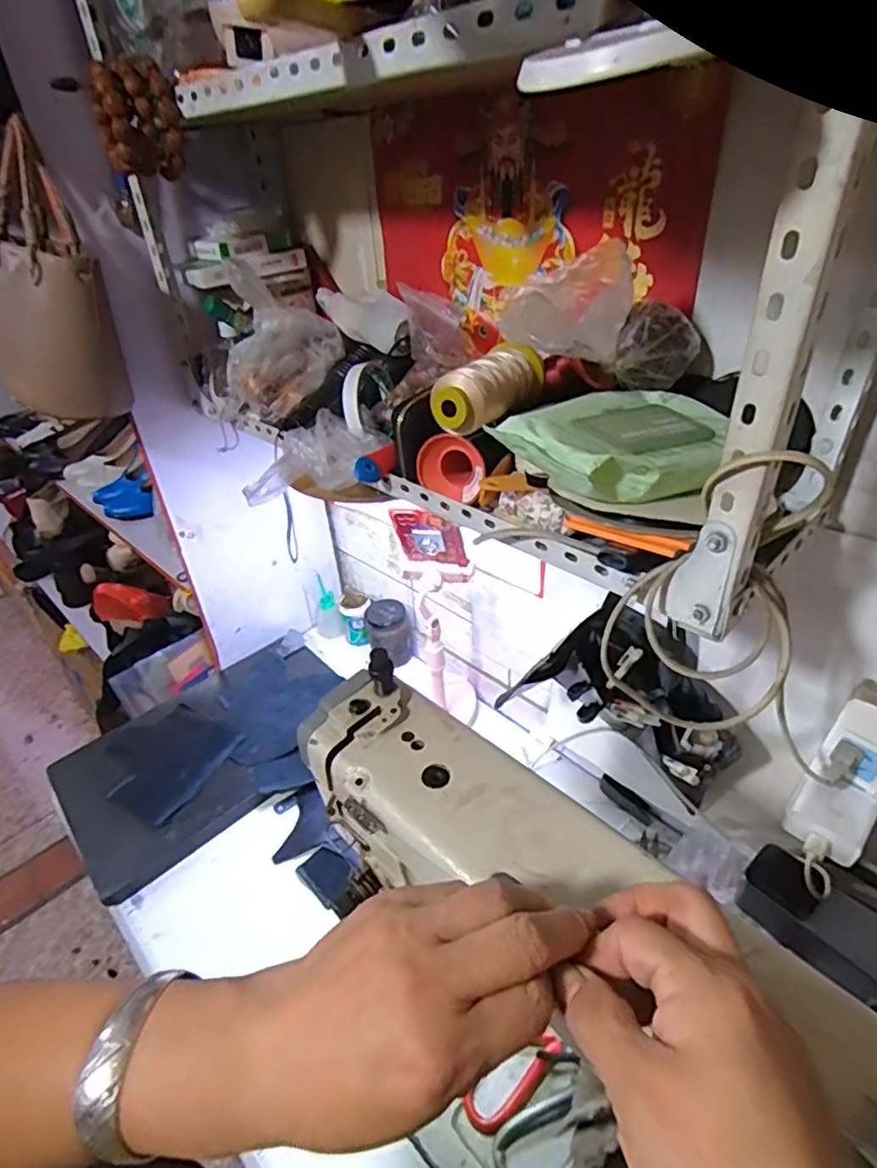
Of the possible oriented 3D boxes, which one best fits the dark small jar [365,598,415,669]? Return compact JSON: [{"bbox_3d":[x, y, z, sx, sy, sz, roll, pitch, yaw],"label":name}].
[{"bbox_3d":[-0.077,0.081,1.003,0.072,0.098,0.060,-10,35,-8],"label":"dark small jar"}]

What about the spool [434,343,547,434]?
[{"bbox_3d":[0.044,-0.165,0.513,0.043,0.039,0.129,16,40,27],"label":"spool"}]

